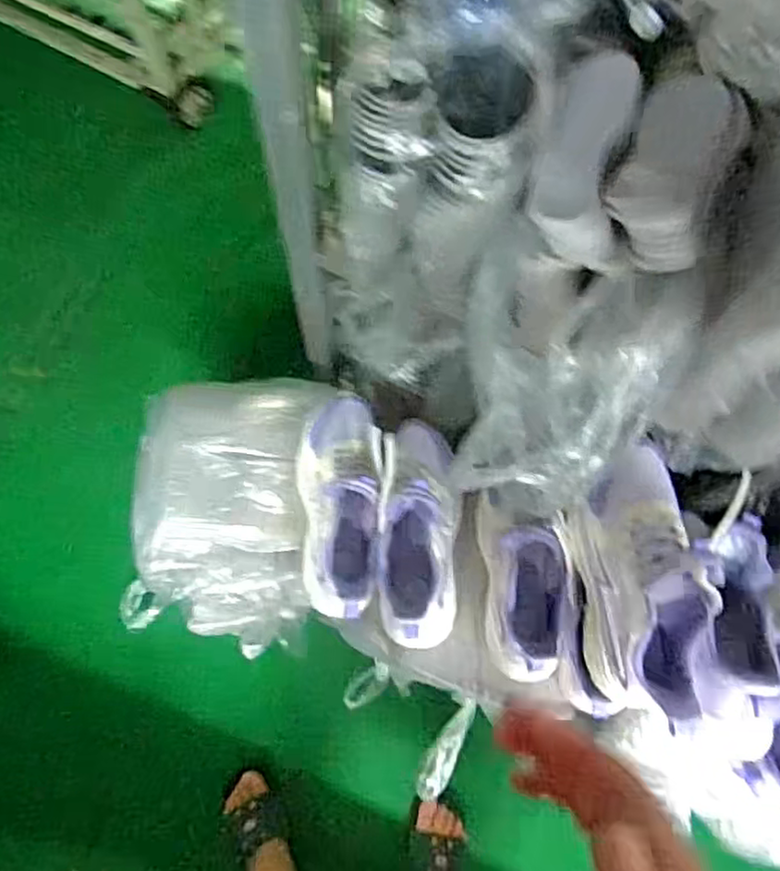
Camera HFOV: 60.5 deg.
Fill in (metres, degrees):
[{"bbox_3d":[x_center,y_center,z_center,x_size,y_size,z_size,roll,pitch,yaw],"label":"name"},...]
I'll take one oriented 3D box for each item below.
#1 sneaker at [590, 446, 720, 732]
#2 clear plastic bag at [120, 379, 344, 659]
[{"bbox_3d":[0.250,0.136,0.631,0.102,0.120,0.247,-12,86,-5],"label":"sneaker"},{"bbox_3d":[-0.221,0.100,0.937,0.238,0.196,0.327,-1,73,-2],"label":"clear plastic bag"}]

